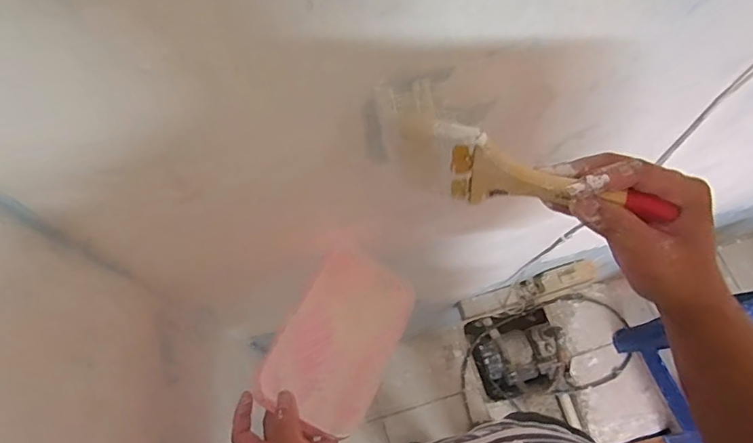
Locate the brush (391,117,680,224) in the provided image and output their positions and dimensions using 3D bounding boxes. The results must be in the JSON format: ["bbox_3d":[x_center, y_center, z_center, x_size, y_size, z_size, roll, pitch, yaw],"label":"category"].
[{"bbox_3d":[0.101,-0.030,0.343,0.185,0.077,0.015,16,70,15],"label":"brush"}]

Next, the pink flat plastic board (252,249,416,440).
[{"bbox_3d":[-0.041,0.124,0.521,0.121,0.047,0.177,23,71,11],"label":"pink flat plastic board"}]

